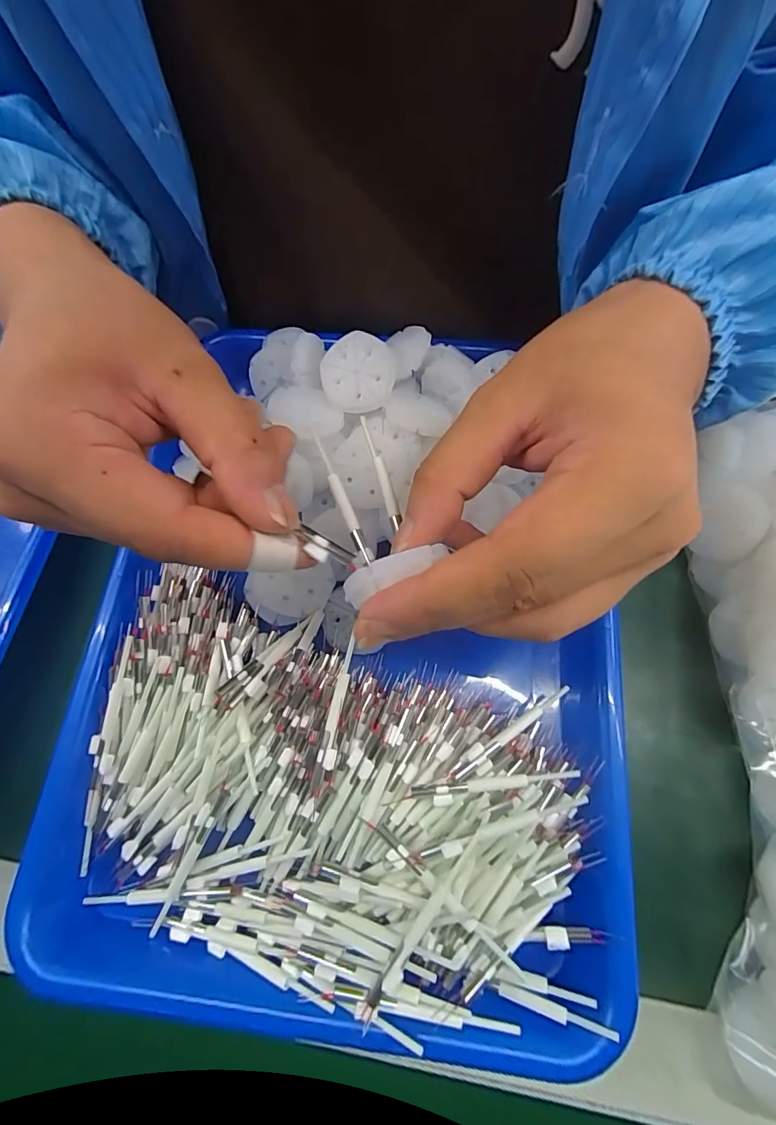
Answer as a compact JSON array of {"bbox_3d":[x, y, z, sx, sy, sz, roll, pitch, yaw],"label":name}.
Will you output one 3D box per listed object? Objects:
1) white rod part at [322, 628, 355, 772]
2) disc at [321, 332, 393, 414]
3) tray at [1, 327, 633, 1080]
[{"bbox_3d":[-0.021,0.059,0.201,0.006,0.004,0.056,9,75,5],"label":"white rod part"},{"bbox_3d":[-0.016,-0.095,0.237,0.037,0.004,0.038,2,101,10],"label":"disc"},{"bbox_3d":[-0.016,0.027,0.227,0.243,0.046,0.321,5,71,4],"label":"tray"}]

